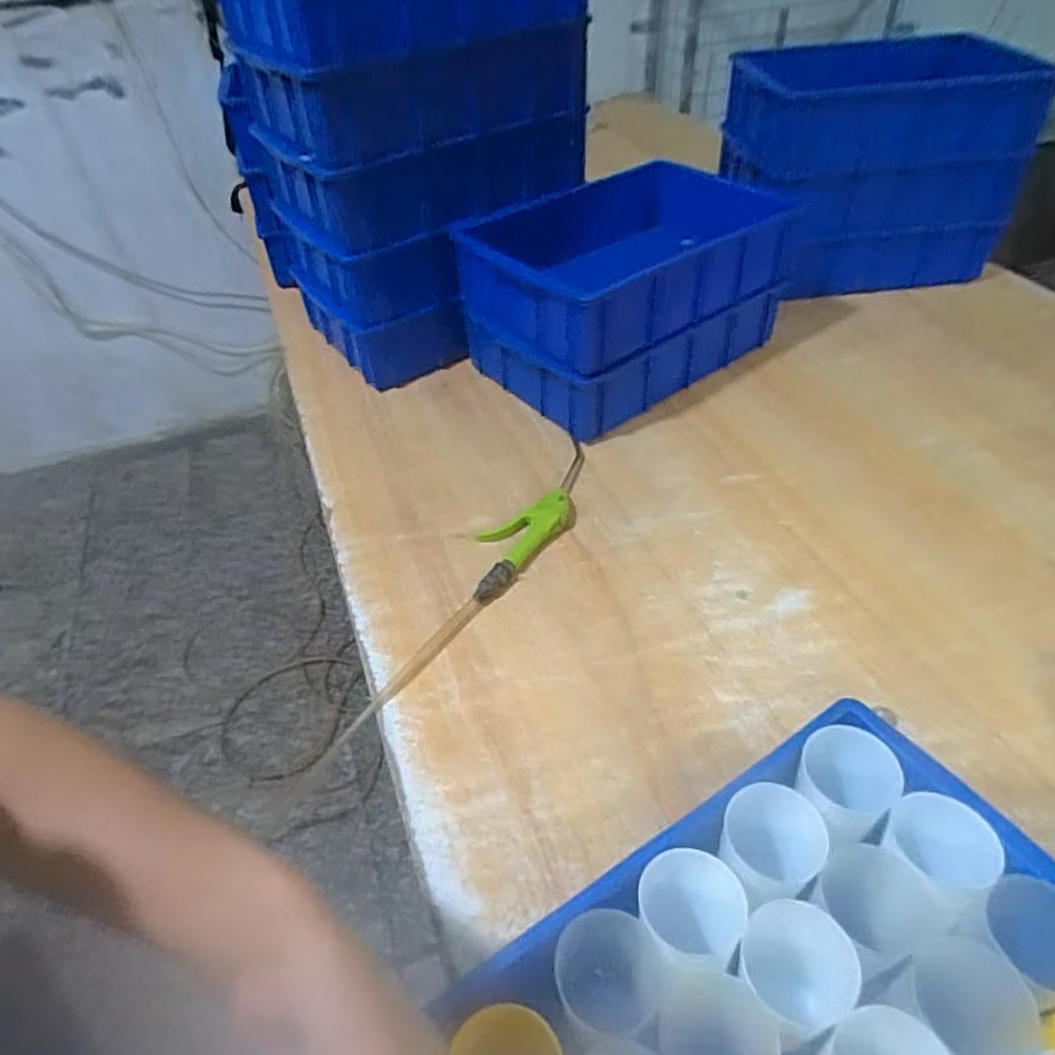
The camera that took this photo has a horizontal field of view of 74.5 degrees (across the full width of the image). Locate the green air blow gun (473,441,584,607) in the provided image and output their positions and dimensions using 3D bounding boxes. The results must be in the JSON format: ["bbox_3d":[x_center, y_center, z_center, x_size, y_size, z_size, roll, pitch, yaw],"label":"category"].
[{"bbox_3d":[0.012,-0.019,0.802,0.075,0.030,0.274,23,51,25],"label":"green air blow gun"}]

